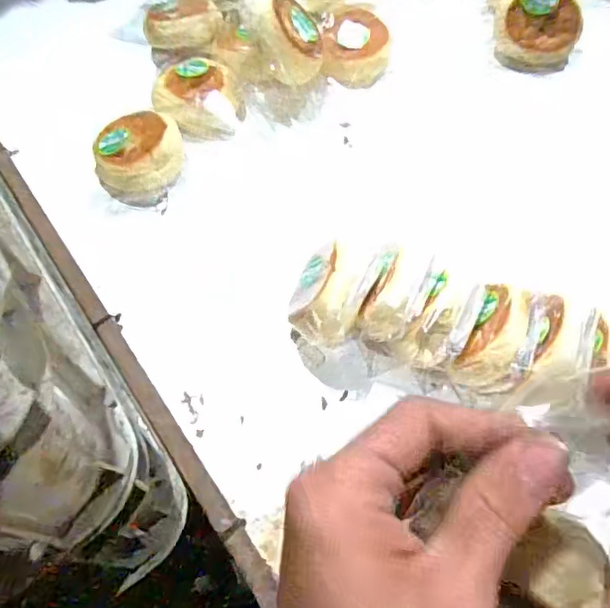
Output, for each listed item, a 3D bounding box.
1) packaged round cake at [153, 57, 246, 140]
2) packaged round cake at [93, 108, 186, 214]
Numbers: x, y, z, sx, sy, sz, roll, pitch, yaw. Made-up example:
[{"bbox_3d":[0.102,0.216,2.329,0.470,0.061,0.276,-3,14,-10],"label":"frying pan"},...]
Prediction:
[{"bbox_3d":[-0.110,-0.211,0.598,0.086,0.040,0.083,-1,63,1],"label":"packaged round cake"},{"bbox_3d":[-0.162,-0.147,0.566,0.080,0.036,0.092,19,65,11],"label":"packaged round cake"}]

